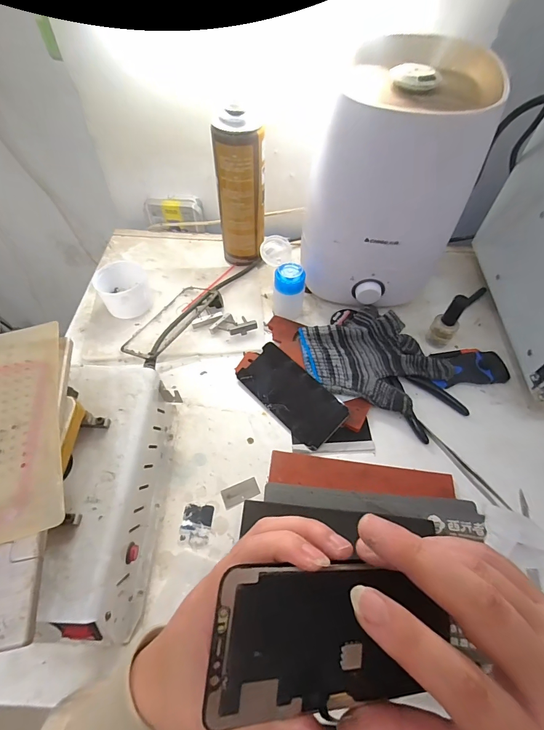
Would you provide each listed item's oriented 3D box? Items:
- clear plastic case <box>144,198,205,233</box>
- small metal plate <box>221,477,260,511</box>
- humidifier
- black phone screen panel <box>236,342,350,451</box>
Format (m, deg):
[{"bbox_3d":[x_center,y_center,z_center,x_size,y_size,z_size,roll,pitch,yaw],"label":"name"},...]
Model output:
[{"bbox_3d":[-0.161,-0.252,0.601,0.091,0.050,0.026,1,56,-1],"label":"clear plastic case"},{"bbox_3d":[-0.033,0.134,0.375,0.038,0.004,0.020,-19,59,-14],"label":"small metal plate"},{"bbox_3d":[0.142,-0.198,0.429,0.162,0.256,0.148,31,60,18],"label":"humidifier"},{"bbox_3d":[0.024,0.034,0.430,0.064,0.004,0.132,-45,69,-6],"label":"black phone screen panel"}]

